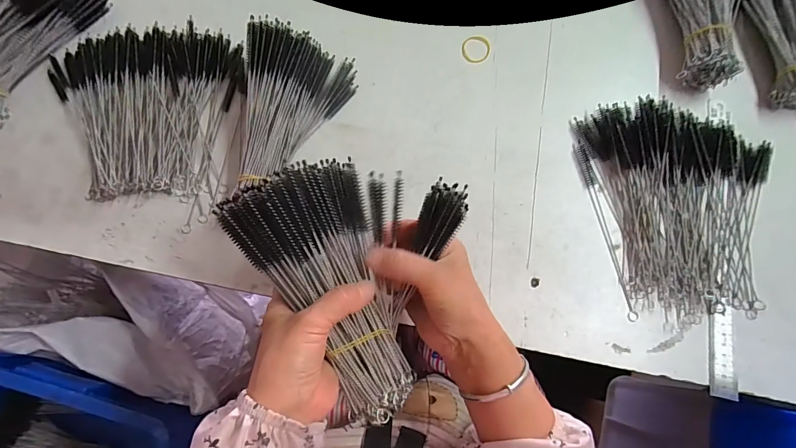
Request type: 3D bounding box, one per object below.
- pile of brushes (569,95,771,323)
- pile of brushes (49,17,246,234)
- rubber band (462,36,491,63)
[{"bbox_3d":[0.309,-0.028,0.413,0.191,0.033,0.236,-11,74,-3],"label":"pile of brushes"},{"bbox_3d":[-0.291,-0.121,0.436,0.204,0.030,0.217,4,74,1],"label":"pile of brushes"},{"bbox_3d":[0.096,-0.215,0.483,0.034,0.004,0.037,0,74,0],"label":"rubber band"}]

